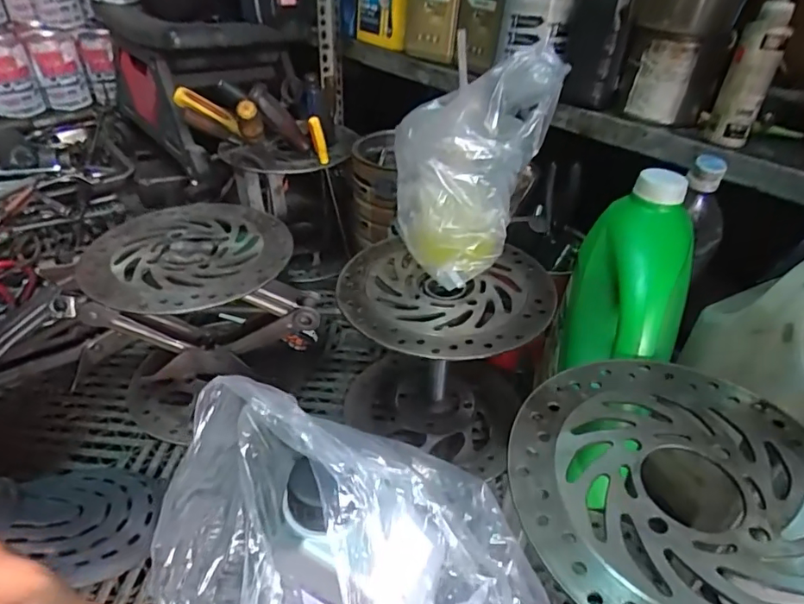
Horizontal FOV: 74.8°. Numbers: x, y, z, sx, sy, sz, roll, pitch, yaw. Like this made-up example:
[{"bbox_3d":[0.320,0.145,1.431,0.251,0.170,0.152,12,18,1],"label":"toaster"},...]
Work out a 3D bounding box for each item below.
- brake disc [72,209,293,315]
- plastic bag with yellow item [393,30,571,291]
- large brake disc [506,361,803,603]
[{"bbox_3d":[-0.230,-0.052,0.569,0.207,0.008,0.193,1,39,-1],"label":"brake disc"},{"bbox_3d":[0.061,-0.126,0.505,0.135,0.216,0.100,8,37,6],"label":"plastic bag with yellow item"},{"bbox_3d":[0.177,0.112,0.319,0.204,0.012,0.213,2,37,-2],"label":"large brake disc"}]

